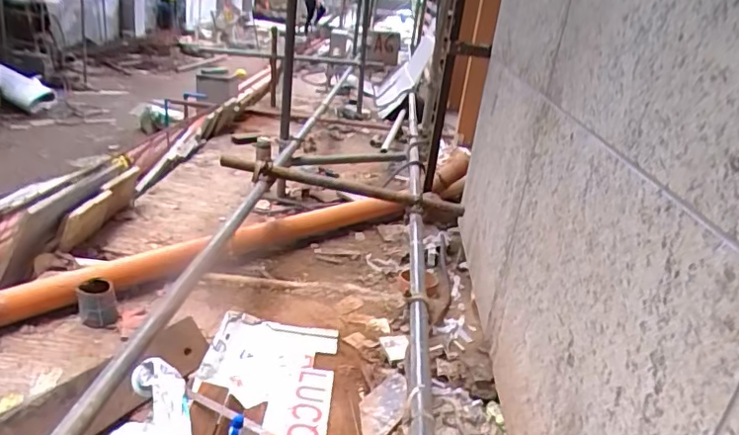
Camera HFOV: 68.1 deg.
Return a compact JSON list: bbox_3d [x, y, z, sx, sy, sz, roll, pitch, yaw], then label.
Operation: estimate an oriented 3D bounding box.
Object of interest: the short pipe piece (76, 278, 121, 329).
[{"bbox_3d":[-0.863,0.278,1.741,0.110,0.136,0.097,-8,27,-32],"label":"short pipe piece"}]

